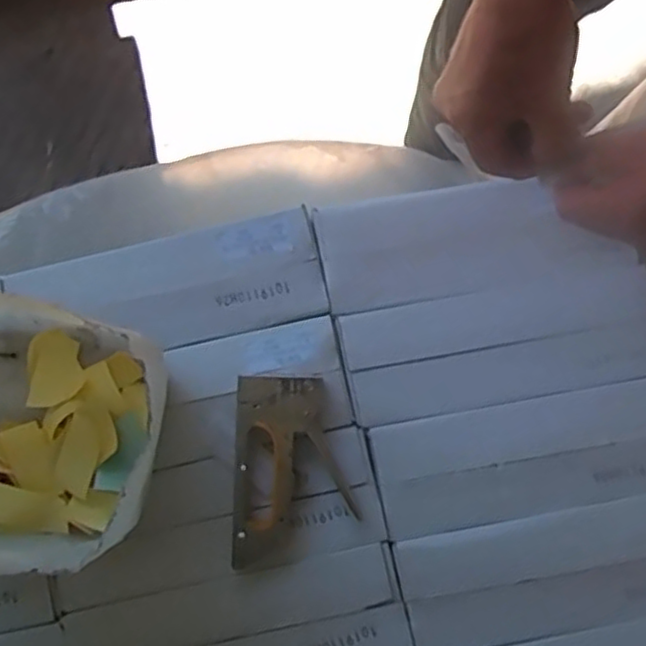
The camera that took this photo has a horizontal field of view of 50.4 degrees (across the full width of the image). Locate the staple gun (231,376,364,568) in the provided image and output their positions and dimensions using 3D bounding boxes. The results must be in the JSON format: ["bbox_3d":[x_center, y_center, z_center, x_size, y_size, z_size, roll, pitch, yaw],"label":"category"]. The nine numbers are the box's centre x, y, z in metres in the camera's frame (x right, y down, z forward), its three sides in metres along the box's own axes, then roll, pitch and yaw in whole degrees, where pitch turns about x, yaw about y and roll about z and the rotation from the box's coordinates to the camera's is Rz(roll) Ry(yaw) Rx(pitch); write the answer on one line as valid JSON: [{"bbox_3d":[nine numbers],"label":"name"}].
[{"bbox_3d":[-0.027,0.133,0.630,0.105,0.028,0.164,1,80,-1],"label":"staple gun"}]

